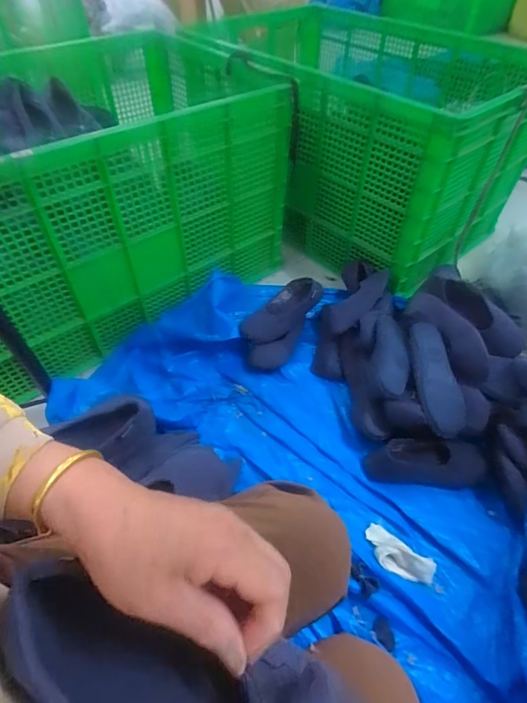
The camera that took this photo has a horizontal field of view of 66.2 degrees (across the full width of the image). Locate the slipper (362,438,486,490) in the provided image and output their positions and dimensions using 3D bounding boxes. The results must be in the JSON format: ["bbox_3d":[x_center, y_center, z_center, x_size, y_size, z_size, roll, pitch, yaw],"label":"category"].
[{"bbox_3d":[0.346,0.234,0.863,0.244,0.067,0.082,4,49,2],"label":"slipper"}]

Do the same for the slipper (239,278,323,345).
[{"bbox_3d":[0.050,-0.108,1.085,0.245,0.063,0.101,-38,57,-3],"label":"slipper"}]

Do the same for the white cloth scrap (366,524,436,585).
[{"bbox_3d":[0.249,0.378,0.748,0.130,0.031,0.058,33,56,24],"label":"white cloth scrap"}]

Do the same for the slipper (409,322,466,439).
[{"bbox_3d":[0.359,0.048,0.861,0.082,0.062,0.253,-4,66,-5],"label":"slipper"}]

